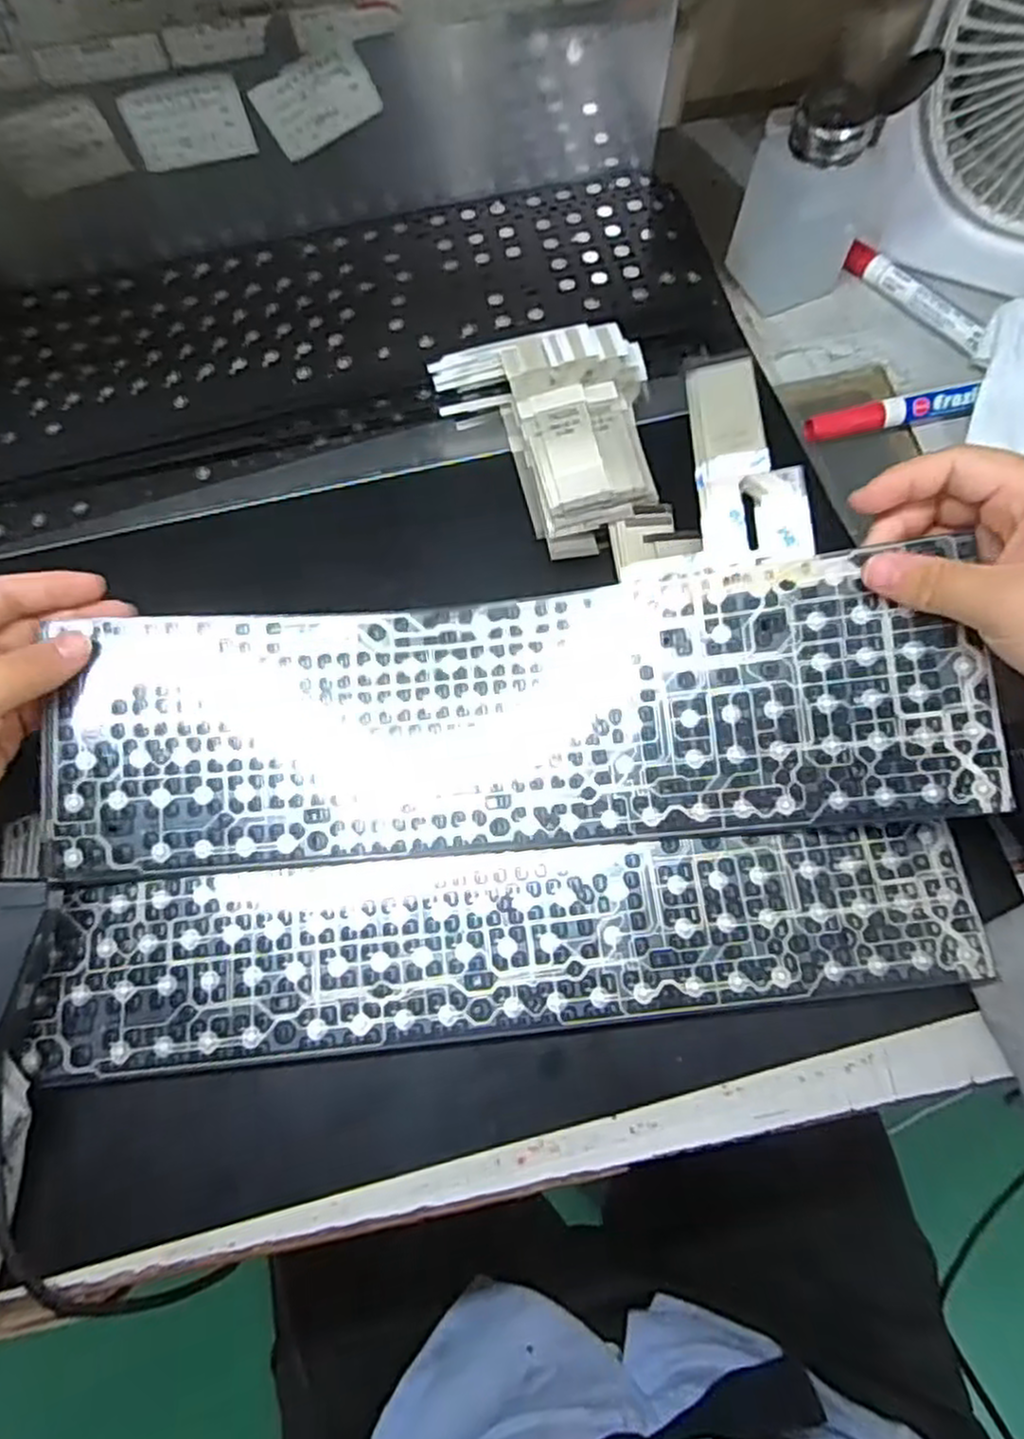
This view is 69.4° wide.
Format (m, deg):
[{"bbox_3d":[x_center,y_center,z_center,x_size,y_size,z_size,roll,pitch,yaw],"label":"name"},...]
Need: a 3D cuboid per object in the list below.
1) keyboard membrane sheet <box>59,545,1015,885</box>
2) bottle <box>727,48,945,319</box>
[{"bbox_3d":[-0.004,-0.002,0.347,0.413,0.037,0.119,-4,72,3],"label":"keyboard membrane sheet"},{"bbox_3d":[0.170,-0.301,0.414,0.073,0.121,0.060,20,71,8],"label":"bottle"}]

